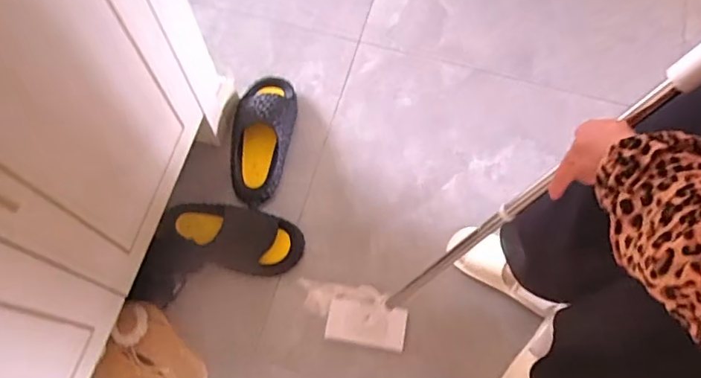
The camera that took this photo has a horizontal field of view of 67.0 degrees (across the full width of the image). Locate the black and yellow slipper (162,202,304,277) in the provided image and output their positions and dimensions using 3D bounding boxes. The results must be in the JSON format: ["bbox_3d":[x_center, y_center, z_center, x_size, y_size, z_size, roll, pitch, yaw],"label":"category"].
[{"bbox_3d":[-0.245,0.100,1.111,0.279,0.068,0.140,14,69,9],"label":"black and yellow slipper"}]

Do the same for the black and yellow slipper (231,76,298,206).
[{"bbox_3d":[-0.207,-0.108,1.206,0.140,0.060,0.338,1,67,3],"label":"black and yellow slipper"}]

